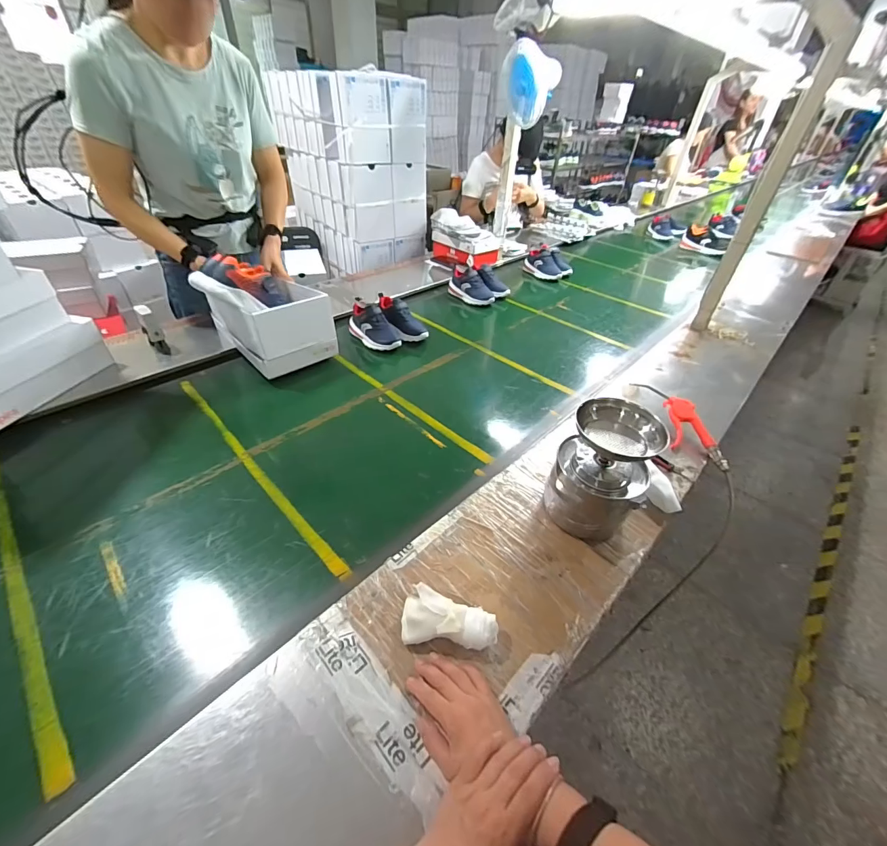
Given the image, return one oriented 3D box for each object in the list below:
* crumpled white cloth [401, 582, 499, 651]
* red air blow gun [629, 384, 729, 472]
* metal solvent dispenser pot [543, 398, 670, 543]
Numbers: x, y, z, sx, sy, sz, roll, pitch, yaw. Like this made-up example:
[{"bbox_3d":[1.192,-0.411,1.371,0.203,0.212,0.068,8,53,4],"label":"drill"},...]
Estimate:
[{"bbox_3d":[0.008,0.251,0.513,0.120,0.042,0.073,6,39,2],"label":"crumpled white cloth"},{"bbox_3d":[0.533,-0.008,0.871,0.095,0.057,0.248,1,39,-4],"label":"red air blow gun"},{"bbox_3d":[0.245,0.077,0.612,0.134,0.214,0.115,23,43,22],"label":"metal solvent dispenser pot"}]

